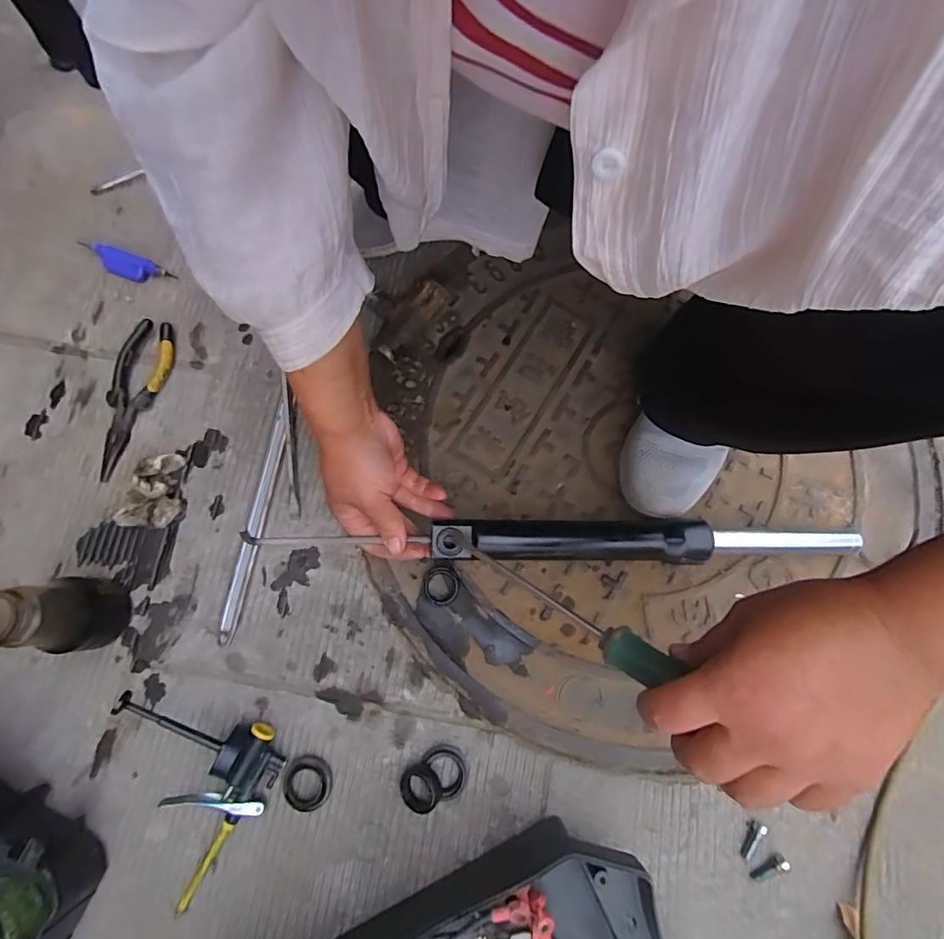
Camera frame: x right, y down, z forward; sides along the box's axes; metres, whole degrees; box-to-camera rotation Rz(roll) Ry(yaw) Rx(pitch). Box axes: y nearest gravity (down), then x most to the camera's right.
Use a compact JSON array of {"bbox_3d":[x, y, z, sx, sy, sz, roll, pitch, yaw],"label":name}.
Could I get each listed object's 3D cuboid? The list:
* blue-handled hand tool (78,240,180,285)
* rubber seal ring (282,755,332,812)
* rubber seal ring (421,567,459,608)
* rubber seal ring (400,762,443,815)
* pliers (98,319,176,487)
[{"bbox_3d":[-0.393,-0.231,0.573,0.116,0.010,0.027,21,76,5],"label":"blue-handled hand tool"},{"bbox_3d":[-0.143,0.275,0.443,0.041,0.006,0.043,0,75,0],"label":"rubber seal ring"},{"bbox_3d":[-0.031,0.113,0.492,0.035,0.004,0.037,0,75,0],"label":"rubber seal ring"},{"bbox_3d":[-0.045,0.275,0.438,0.035,0.016,0.035,0,90,22],"label":"rubber seal ring"},{"bbox_3d":[-0.357,-0.076,0.530,0.048,0.018,0.172,15,76,4],"label":"pliers"}]

